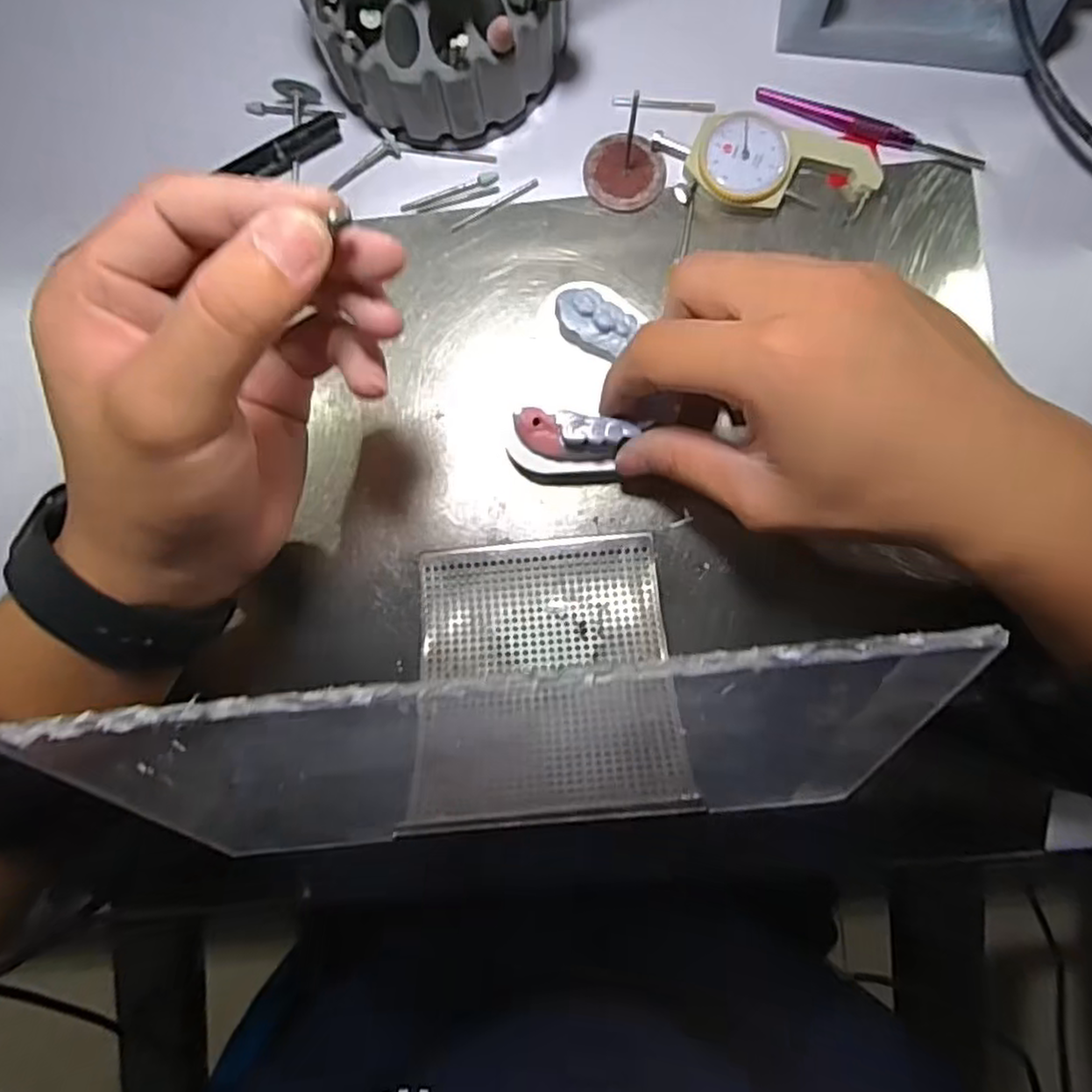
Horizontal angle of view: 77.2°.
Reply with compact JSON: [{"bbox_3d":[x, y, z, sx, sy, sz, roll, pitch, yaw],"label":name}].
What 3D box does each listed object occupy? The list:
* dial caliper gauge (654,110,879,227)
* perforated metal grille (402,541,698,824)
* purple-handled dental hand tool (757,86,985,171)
[{"bbox_3d":[0.093,-0.160,0.289,0.092,0.011,0.036,7,88,2],"label":"dial caliper gauge"},{"bbox_3d":[-0.001,0.048,0.265,0.096,0.014,0.107,-5,59,1],"label":"perforated metal grille"},{"bbox_3d":[0.137,-0.177,0.291,0.098,0.004,0.009,21,89,3],"label":"purple-handled dental hand tool"}]

